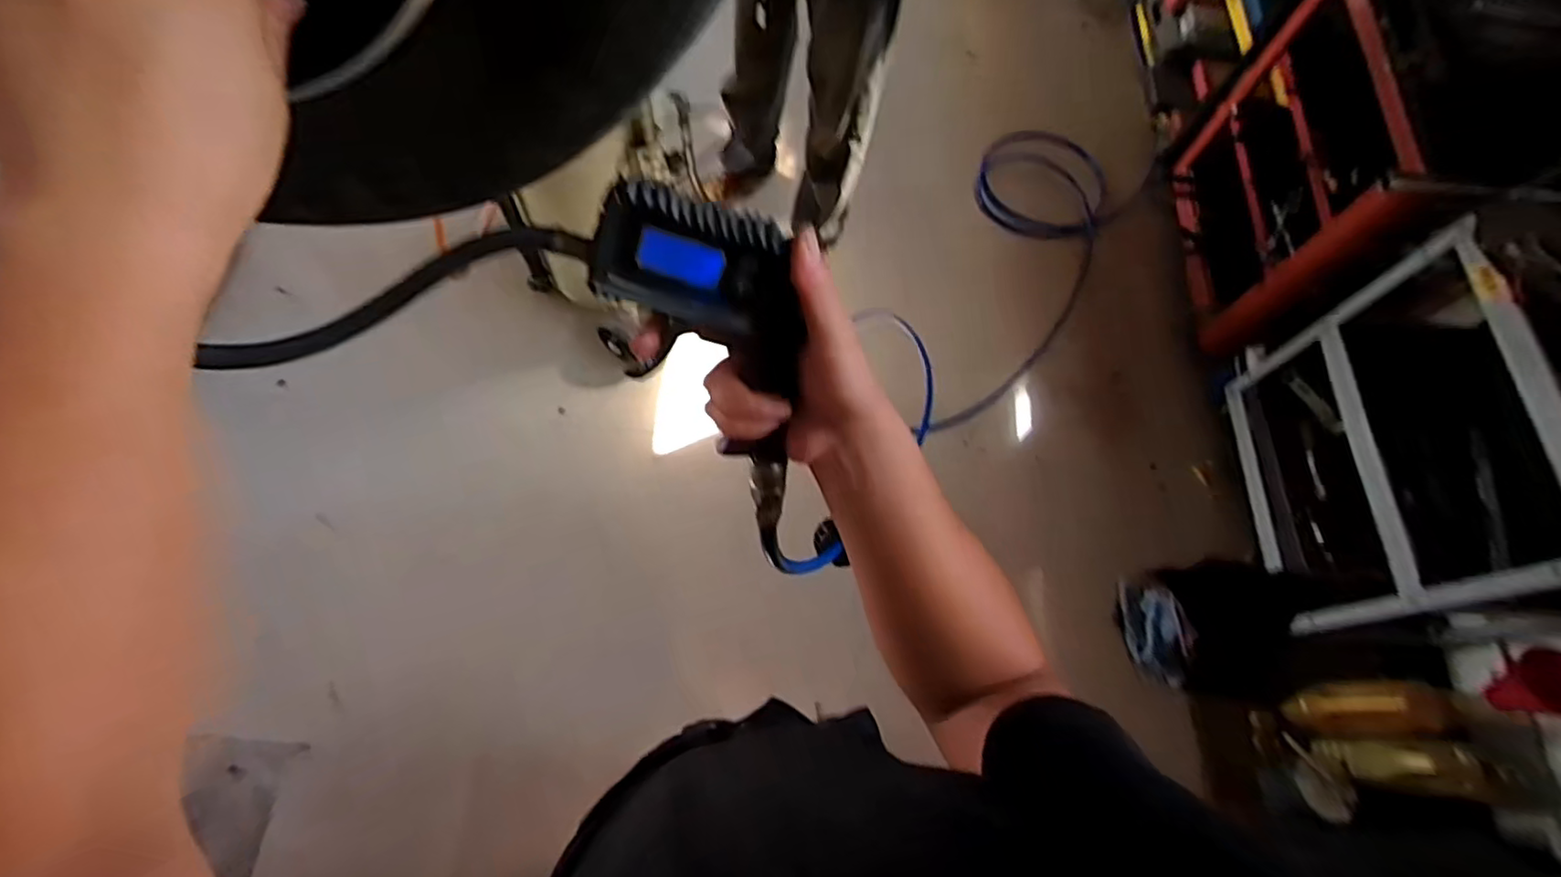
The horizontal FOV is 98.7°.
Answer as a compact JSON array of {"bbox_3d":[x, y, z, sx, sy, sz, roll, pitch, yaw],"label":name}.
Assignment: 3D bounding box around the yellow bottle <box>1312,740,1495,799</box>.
[{"bbox_3d":[1.259,0.662,1.365,0.270,0.113,0.091,-7,58,39],"label":"yellow bottle"}]

